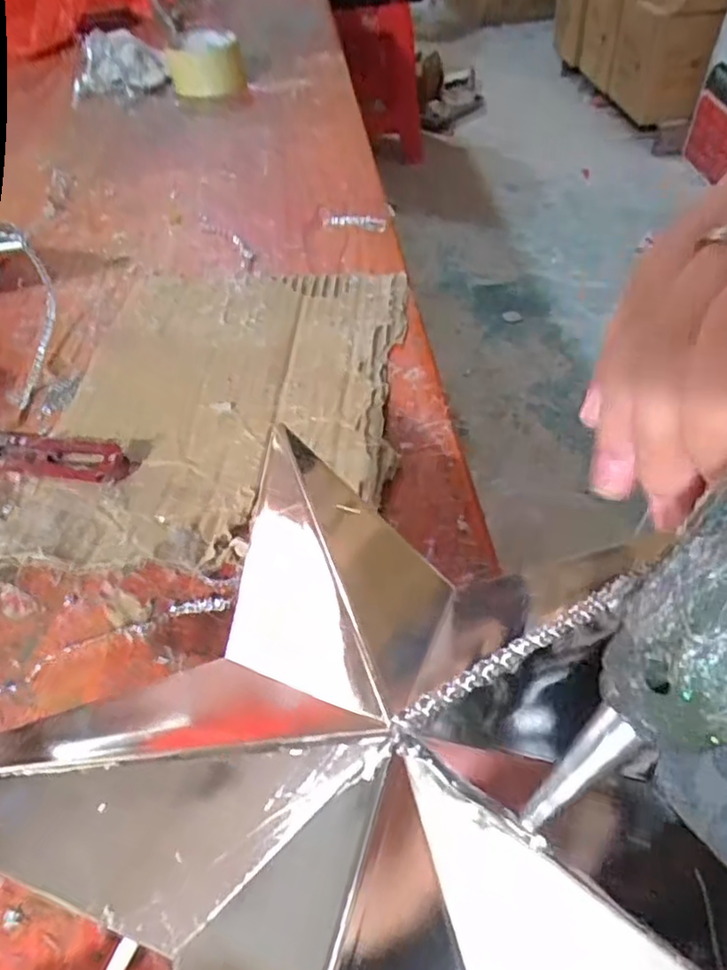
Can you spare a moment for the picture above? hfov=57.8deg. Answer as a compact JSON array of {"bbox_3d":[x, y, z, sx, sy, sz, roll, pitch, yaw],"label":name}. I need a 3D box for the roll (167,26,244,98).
[{"bbox_3d":[-0.173,-0.460,0.721,0.076,0.051,0.091,-13,49,-8],"label":"roll"}]

